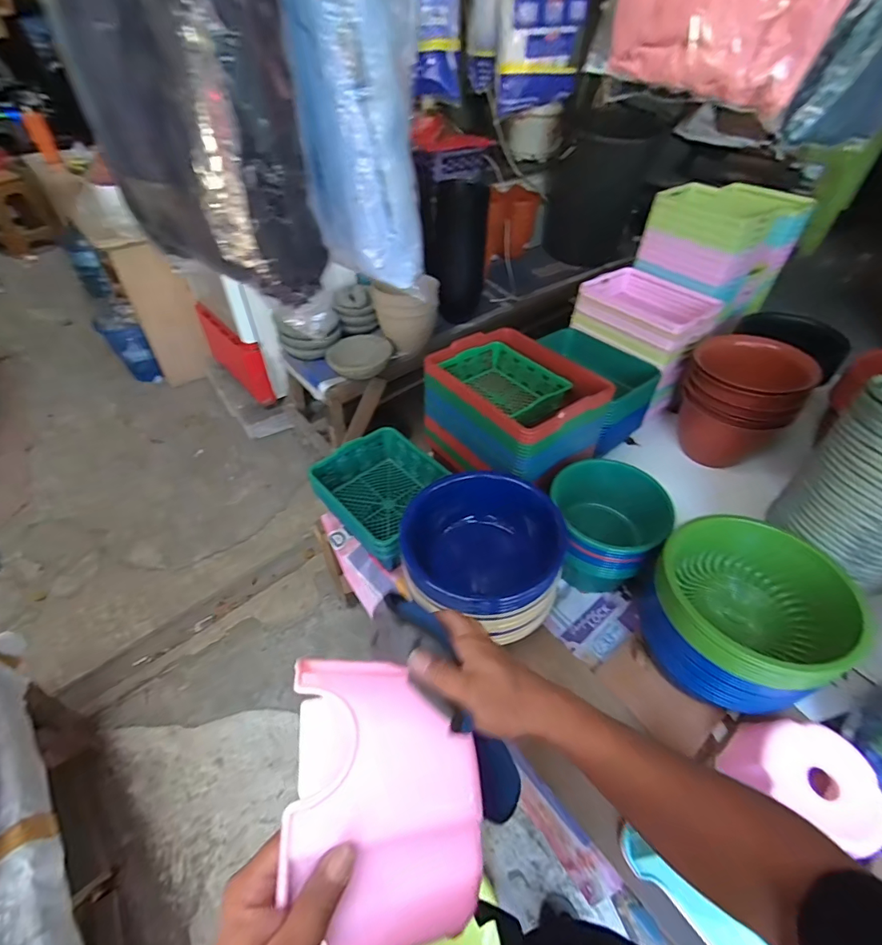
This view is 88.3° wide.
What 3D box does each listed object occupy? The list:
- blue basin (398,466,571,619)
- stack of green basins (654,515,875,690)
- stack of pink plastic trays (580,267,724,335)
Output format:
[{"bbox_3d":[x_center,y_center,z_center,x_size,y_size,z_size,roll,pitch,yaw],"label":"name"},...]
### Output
[{"bbox_3d":[0.084,0.143,0.923,0.323,0.125,0.276,-10,77,-13],"label":"blue basin"},{"bbox_3d":[0.556,0.234,0.833,0.300,0.119,0.313,-28,52,-25],"label":"stack of green basins"},{"bbox_3d":[0.597,-0.492,1.345,0.250,0.094,0.328,-31,54,-28],"label":"stack of pink plastic trays"}]

